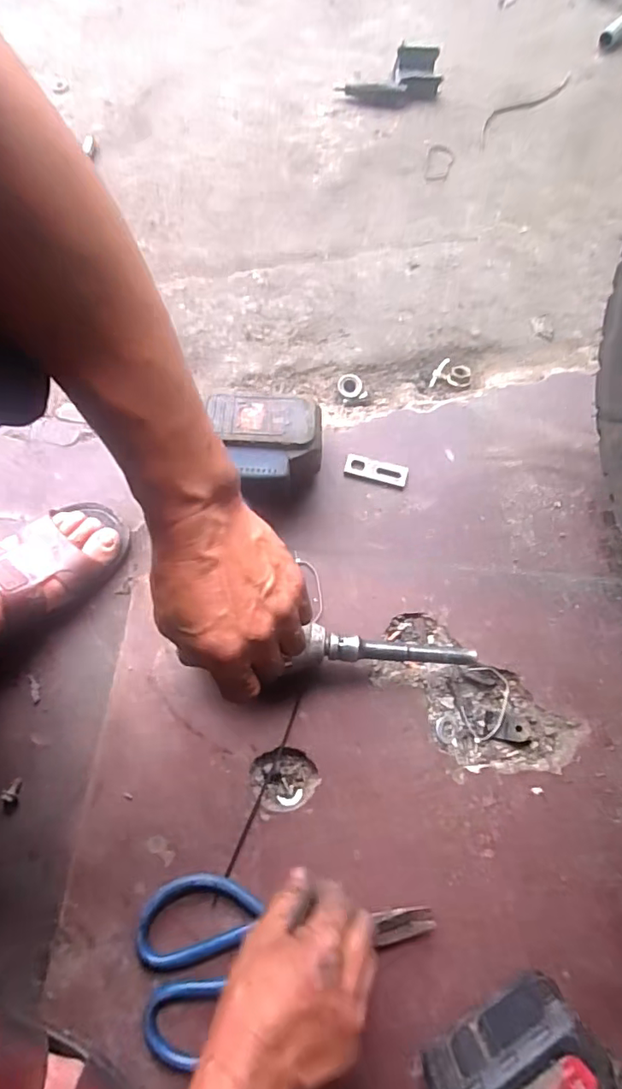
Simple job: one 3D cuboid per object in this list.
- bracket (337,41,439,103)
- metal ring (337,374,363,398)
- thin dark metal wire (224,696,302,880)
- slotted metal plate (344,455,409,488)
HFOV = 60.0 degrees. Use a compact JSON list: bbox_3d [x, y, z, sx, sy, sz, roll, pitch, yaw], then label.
[{"bbox_3d":[0.131,-0.733,0.832,0.145,0.024,0.112,15,74,7],"label":"bracket"},{"bbox_3d":[0.042,-0.175,0.594,0.027,0.008,0.025,0,91,4],"label":"metal ring"},{"bbox_3d":[-0.042,0.212,0.457,0.006,0.014,0.171,22,74,8],"label":"thin dark metal wire"},{"bbox_3d":[0.065,-0.075,0.538,0.061,0.006,0.020,13,73,6],"label":"slotted metal plate"}]

